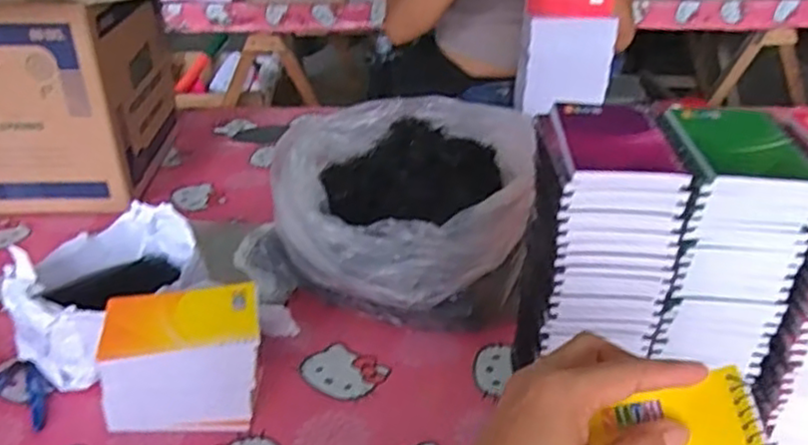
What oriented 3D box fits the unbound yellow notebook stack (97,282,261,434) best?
[{"bbox_3d":[-0.200,0.131,0.626,0.141,0.116,0.076,-4,30,-8],"label":"unbound yellow notebook stack"}]

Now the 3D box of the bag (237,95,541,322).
[{"bbox_3d":[-0.016,-0.027,0.862,0.323,0.156,0.298,8,31,13],"label":"bag"}]

